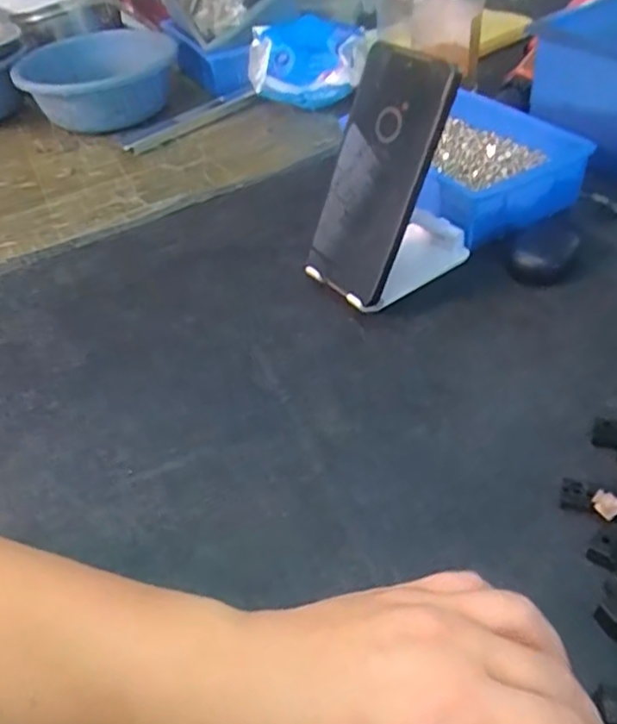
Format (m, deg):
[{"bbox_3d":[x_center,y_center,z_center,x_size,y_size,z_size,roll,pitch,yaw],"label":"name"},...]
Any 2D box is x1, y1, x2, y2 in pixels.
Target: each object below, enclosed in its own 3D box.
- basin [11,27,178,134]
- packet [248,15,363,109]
[{"bbox_3d":[-0.264,-0.362,0.797,0.191,0.061,0.217,-9,43,-2],"label":"basin"},{"bbox_3d":[-0.003,-0.355,0.737,0.135,0.080,0.064,-16,44,-9],"label":"packet"}]

